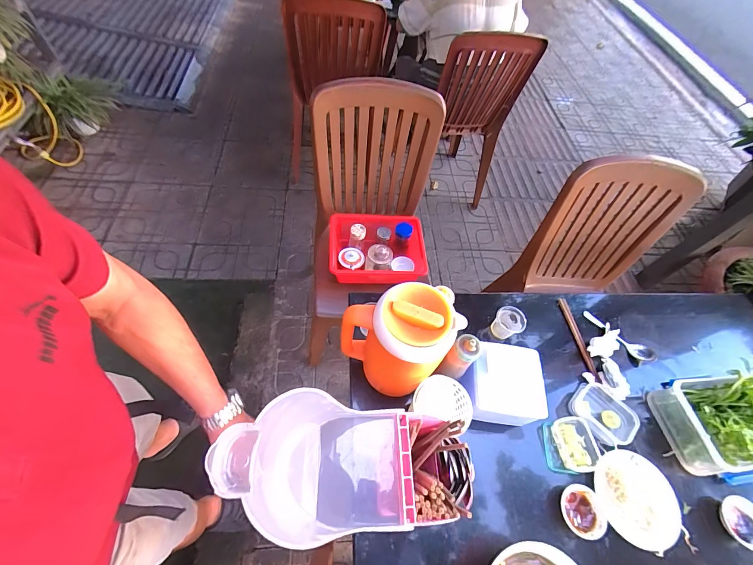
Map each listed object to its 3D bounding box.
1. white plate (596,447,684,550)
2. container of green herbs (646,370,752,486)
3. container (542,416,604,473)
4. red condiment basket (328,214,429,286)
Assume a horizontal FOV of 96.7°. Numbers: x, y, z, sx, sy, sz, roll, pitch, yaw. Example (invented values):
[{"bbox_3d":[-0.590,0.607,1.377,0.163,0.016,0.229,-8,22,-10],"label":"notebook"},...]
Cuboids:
[{"bbox_3d":[0.466,0.384,0.596,0.145,0.017,0.142,3,58,-5],"label":"white plate"},{"bbox_3d":[0.717,0.278,0.662,0.244,0.103,0.181,2,58,-7],"label":"container of green herbs"},{"bbox_3d":[0.376,0.315,0.645,0.093,0.046,0.093,7,57,-3],"label":"container"},{"bbox_3d":[0.006,-0.100,1.105,0.320,0.101,0.241,1,58,-7],"label":"red condiment basket"}]

